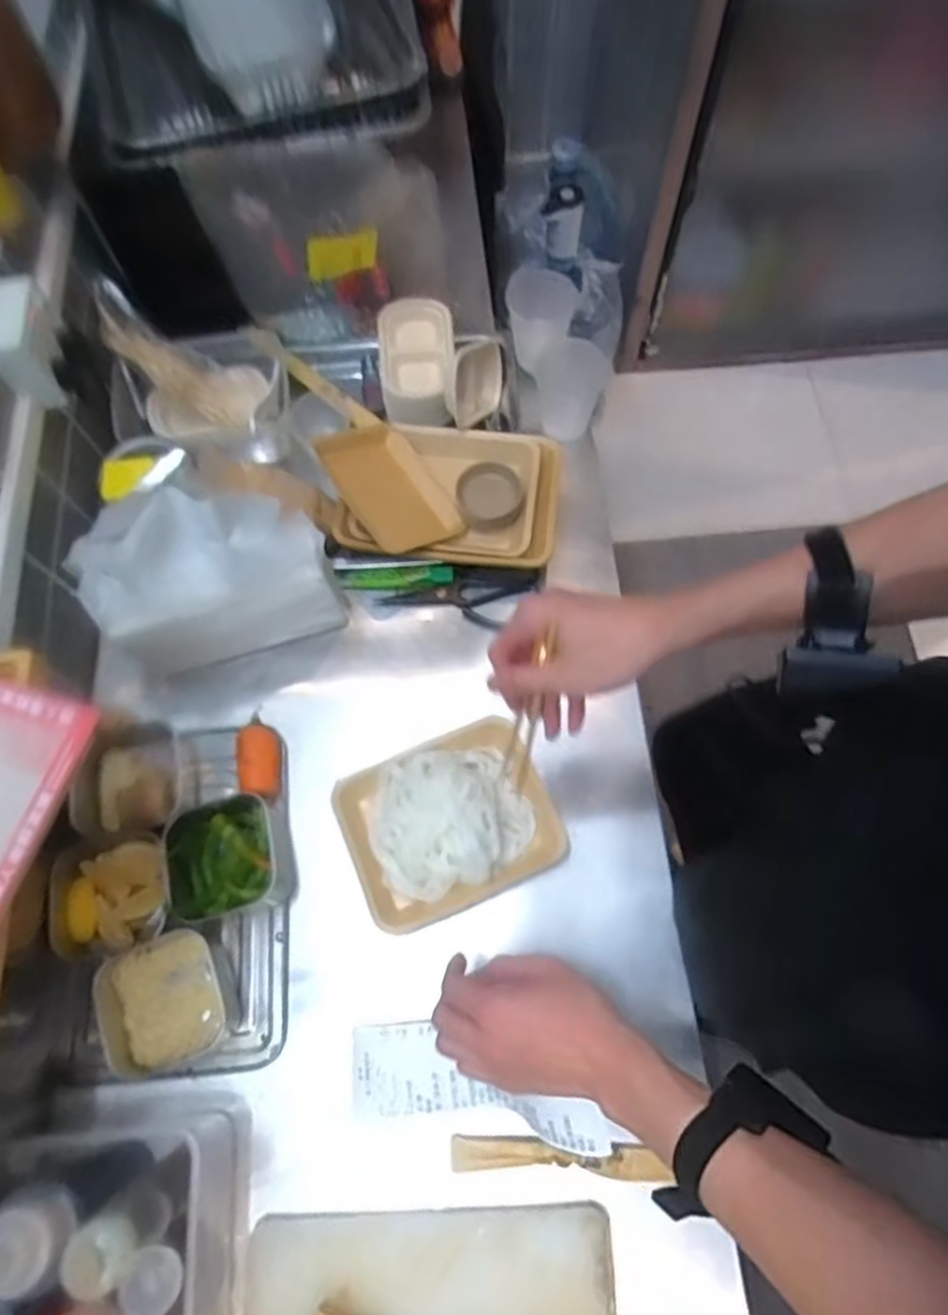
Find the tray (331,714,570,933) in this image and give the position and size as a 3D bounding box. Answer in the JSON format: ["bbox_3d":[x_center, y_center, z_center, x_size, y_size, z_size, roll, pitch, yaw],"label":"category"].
[{"bbox_3d":[-0.027,0.160,0.748,0.207,0.066,0.164,-23,70,-7],"label":"tray"}]

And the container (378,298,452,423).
[{"bbox_3d":[-0.074,-0.372,0.938,0.094,0.046,0.181,-4,69,1],"label":"container"}]

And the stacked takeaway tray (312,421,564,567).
[{"bbox_3d":[-0.037,-0.195,0.866,0.266,0.084,0.182,7,69,5],"label":"stacked takeaway tray"}]

